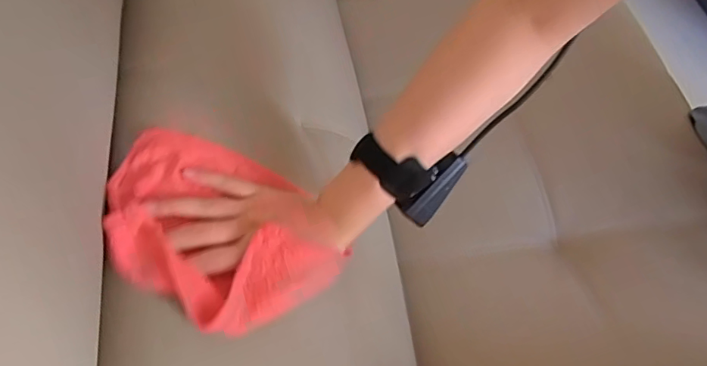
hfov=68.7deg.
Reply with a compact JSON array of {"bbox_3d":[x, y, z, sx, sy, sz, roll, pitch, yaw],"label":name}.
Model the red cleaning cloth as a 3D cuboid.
[{"bbox_3d":[-0.102,0.029,0.401,0.188,0.024,0.147,33,49,4],"label":"red cleaning cloth"}]

